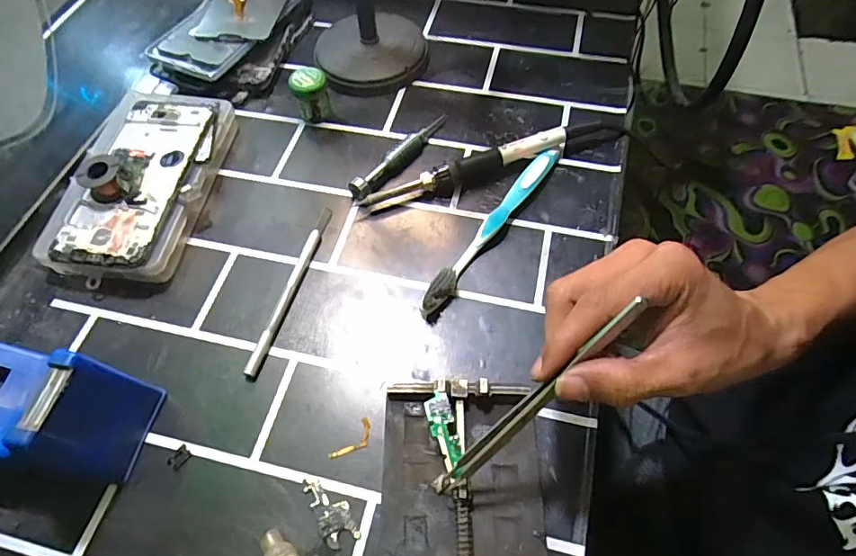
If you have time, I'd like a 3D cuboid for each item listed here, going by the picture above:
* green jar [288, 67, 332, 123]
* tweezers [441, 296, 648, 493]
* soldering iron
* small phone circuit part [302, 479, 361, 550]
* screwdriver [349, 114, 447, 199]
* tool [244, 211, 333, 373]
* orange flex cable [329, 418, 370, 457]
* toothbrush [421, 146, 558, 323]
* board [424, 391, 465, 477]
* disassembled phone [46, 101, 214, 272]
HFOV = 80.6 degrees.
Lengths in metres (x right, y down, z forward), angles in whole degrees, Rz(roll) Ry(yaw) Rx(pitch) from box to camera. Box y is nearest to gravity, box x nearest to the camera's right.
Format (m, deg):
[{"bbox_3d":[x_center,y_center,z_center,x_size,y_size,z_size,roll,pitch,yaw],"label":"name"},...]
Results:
[{"bbox_3d":[-0.100,-0.155,0.435,0.028,0.045,0.024,-16,59,-7],"label":"green jar"},{"bbox_3d":[0.050,0.062,0.245,0.139,0.011,0.010,-51,61,21],"label":"tweezers"},{"bbox_3d":[0.054,-0.093,0.404,0.221,0.023,0.022,-16,59,-7],"label":"soldering iron"},{"bbox_3d":[-0.055,0.130,0.283,0.019,0.004,0.041,-27,61,-13],"label":"small phone circuit part"},{"bbox_3d":[-0.021,-0.100,0.414,0.014,0.019,0.106,37,67,22],"label":"screwdriver"},{"bbox_3d":[-0.097,0.005,0.359,0.009,0.008,0.137,12,60,10],"label":"tool"},{"bbox_3d":[-0.045,0.098,0.302,0.013,0.004,0.031,38,67,23],"label":"orange flex cable"},{"bbox_3d":[0.050,-0.039,0.375,0.014,0.017,0.176,30,64,19],"label":"toothbrush"},{"bbox_3d":[0.010,0.086,0.284,0.014,0.004,0.045,-17,59,-2],"label":"board"},{"bbox_3d":[-0.221,-0.079,0.384,0.073,0.005,0.156,5,62,8],"label":"disassembled phone"}]

